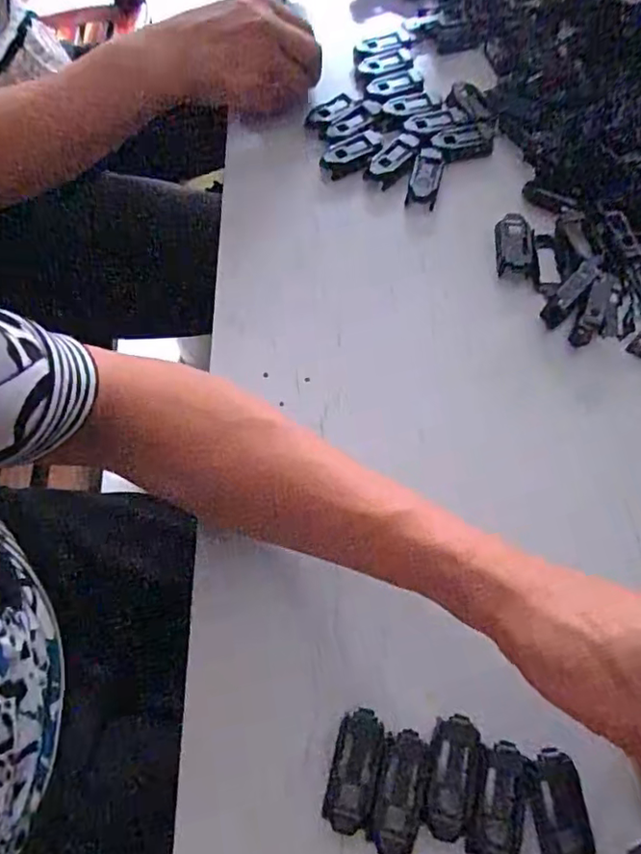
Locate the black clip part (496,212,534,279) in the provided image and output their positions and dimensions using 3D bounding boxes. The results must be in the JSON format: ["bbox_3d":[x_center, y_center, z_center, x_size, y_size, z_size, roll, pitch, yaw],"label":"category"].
[{"bbox_3d":[0.134,-0.127,0.394,0.024,0.005,0.049,-3,67,21],"label":"black clip part"}]

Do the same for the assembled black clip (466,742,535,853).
[{"bbox_3d":[0.083,0.175,0.263,0.023,0.014,0.050,17,68,8],"label":"assembled black clip"}]

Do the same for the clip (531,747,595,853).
[{"bbox_3d":[0.108,0.174,0.254,0.021,0.008,0.050,-6,67,-2],"label":"clip"}]

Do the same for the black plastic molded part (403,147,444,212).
[{"bbox_3d":[0.079,-0.187,0.422,0.022,0.005,0.056,14,67,7],"label":"black plastic molded part"}]

